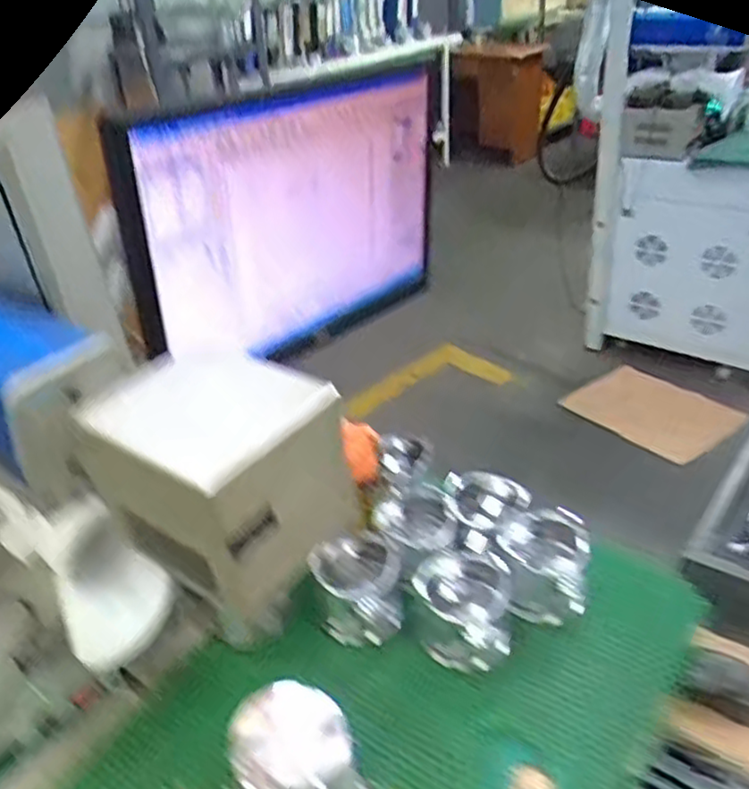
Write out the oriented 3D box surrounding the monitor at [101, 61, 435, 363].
[{"bbox_3d":[-0.077,-0.186,0.769,0.052,0.283,0.402,24,43,38],"label":"monitor"}]

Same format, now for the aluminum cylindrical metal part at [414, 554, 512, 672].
[{"bbox_3d":[0.094,0.227,0.749,0.091,0.108,0.091,-4,32,3],"label":"aluminum cylindrical metal part"}]

